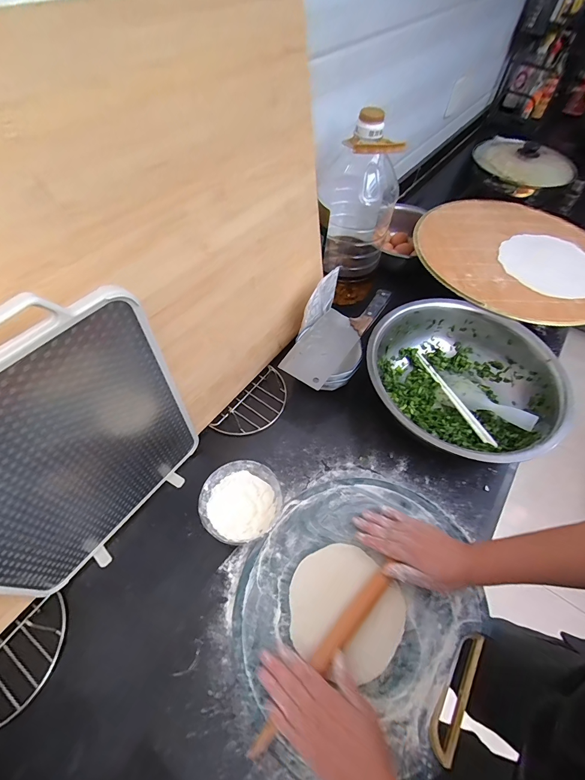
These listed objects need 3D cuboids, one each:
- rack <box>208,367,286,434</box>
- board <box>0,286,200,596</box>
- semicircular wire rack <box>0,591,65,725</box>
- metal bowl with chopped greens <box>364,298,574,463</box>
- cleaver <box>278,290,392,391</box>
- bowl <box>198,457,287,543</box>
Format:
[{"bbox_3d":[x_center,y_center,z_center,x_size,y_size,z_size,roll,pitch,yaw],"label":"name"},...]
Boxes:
[{"bbox_3d":[-0.066,0.029,0.648,0.091,0.014,0.172,31,60,17],"label":"rack"},{"bbox_3d":[-0.237,0.084,0.375,0.011,0.385,0.279,32,60,17],"label":"board"},{"bbox_3d":[-0.351,0.348,0.417,0.086,0.015,0.167,31,60,17],"label":"semicircular wire rack"},{"bbox_3d":[0.303,-0.012,0.632,0.317,0.112,0.334,1,56,-2],"label":"metal bowl with chopped greens"},{"bbox_3d":[0.084,-0.114,0.644,0.090,0.026,0.269,32,61,18],"label":"cleaver"},{"bbox_3d":[-0.076,0.175,0.522,0.117,0.049,0.118,1,56,-2],"label":"bowl"}]

